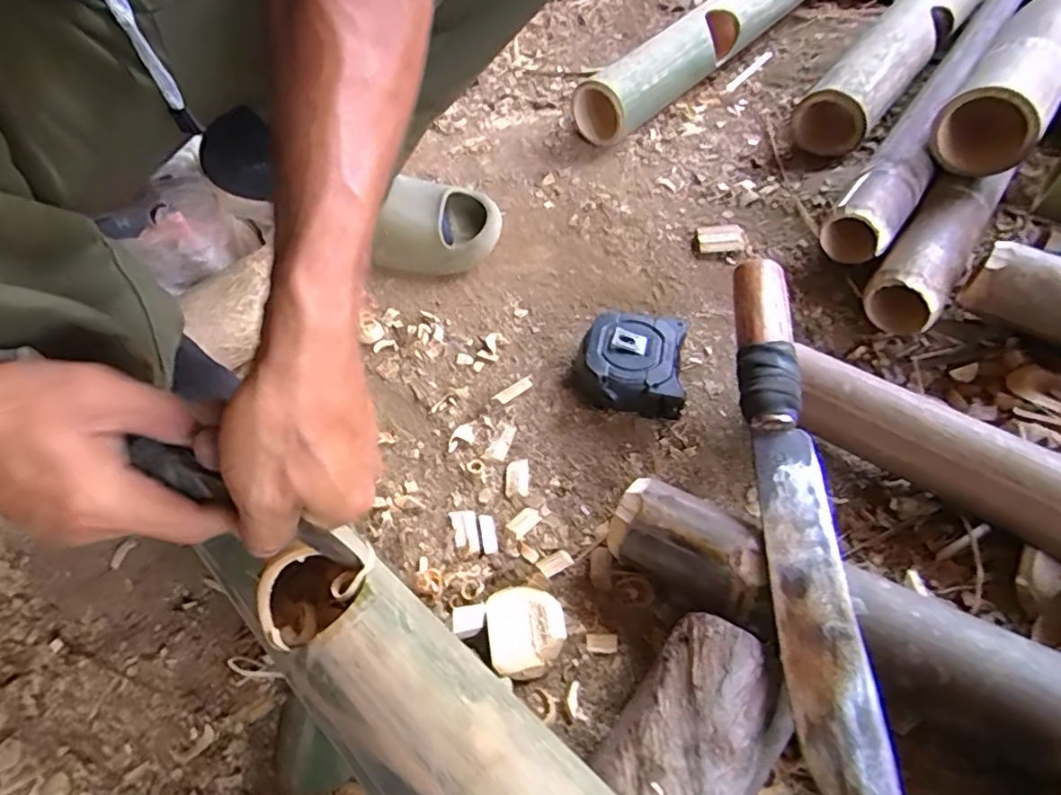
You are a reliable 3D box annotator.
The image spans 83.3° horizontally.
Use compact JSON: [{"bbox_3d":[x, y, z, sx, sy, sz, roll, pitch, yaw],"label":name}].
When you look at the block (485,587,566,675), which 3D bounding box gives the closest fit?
[{"bbox_3d":[-0.003,0.143,0.373,0.047,0.014,0.048,-12,53,-5],"label":"block"}]

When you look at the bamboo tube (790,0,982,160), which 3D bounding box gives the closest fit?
[{"bbox_3d":[0.460,-0.441,0.713,0.088,0.101,0.479,32,62,25],"label":"bamboo tube"}]

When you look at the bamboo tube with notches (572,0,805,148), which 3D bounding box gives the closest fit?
[{"bbox_3d":[0.239,-0.454,0.752,0.477,0.080,0.077,-39,60,-23],"label":"bamboo tube with notches"}]

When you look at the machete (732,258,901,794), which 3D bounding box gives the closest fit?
[{"bbox_3d":[0.152,0.047,0.346,0.039,0.027,0.336,1,53,5],"label":"machete"}]

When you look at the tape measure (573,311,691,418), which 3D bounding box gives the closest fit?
[{"bbox_3d":[0.079,-0.021,0.468,0.082,0.043,0.090,4,54,7],"label":"tape measure"}]

